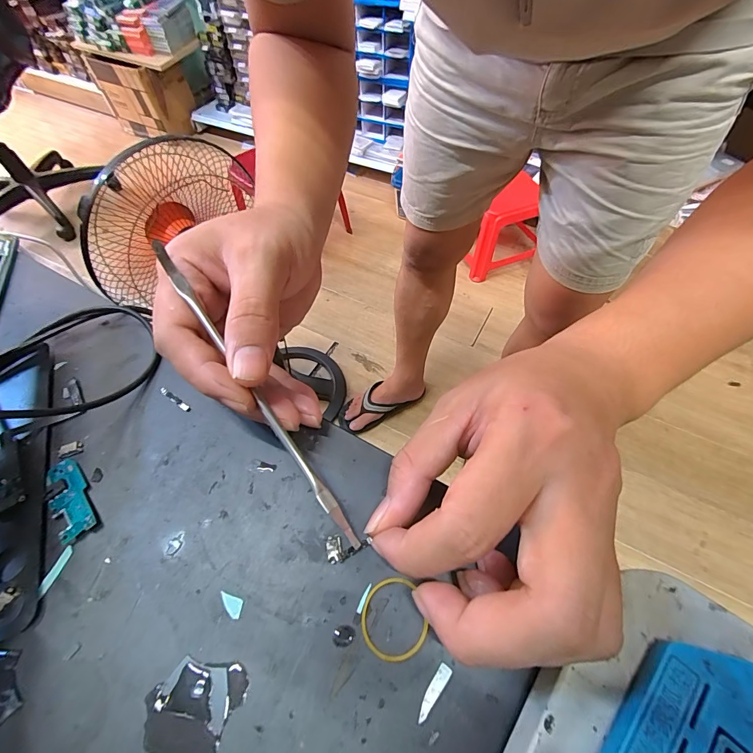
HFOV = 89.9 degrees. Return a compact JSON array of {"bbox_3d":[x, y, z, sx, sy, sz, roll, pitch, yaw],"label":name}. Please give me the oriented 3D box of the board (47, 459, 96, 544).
[{"bbox_3d":[-0.151,0.059,0.184,0.015,0.004,0.042,-30,61,-17],"label":"board"}]

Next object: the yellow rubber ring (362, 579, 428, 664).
[{"bbox_3d":[0.006,0.099,0.155,0.026,0.004,0.030,-16,57,-8],"label":"yellow rubber ring"}]

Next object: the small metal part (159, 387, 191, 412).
[{"bbox_3d":[-0.116,0.013,0.216,0.025,0.004,0.004,30,63,20],"label":"small metal part"}]

